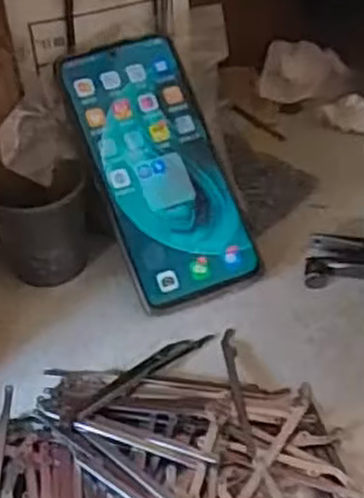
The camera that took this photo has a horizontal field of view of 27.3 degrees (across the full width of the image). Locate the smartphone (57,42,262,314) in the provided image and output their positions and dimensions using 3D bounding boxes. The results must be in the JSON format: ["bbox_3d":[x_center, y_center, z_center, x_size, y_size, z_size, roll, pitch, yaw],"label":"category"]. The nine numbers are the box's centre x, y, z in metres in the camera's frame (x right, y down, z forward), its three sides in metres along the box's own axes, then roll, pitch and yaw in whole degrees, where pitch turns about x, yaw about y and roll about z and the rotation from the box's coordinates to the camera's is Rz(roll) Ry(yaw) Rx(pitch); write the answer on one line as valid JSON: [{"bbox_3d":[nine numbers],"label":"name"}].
[{"bbox_3d":[-0.014,-0.049,0.443,0.073,0.010,0.161,-18,81,-17],"label":"smartphone"}]

